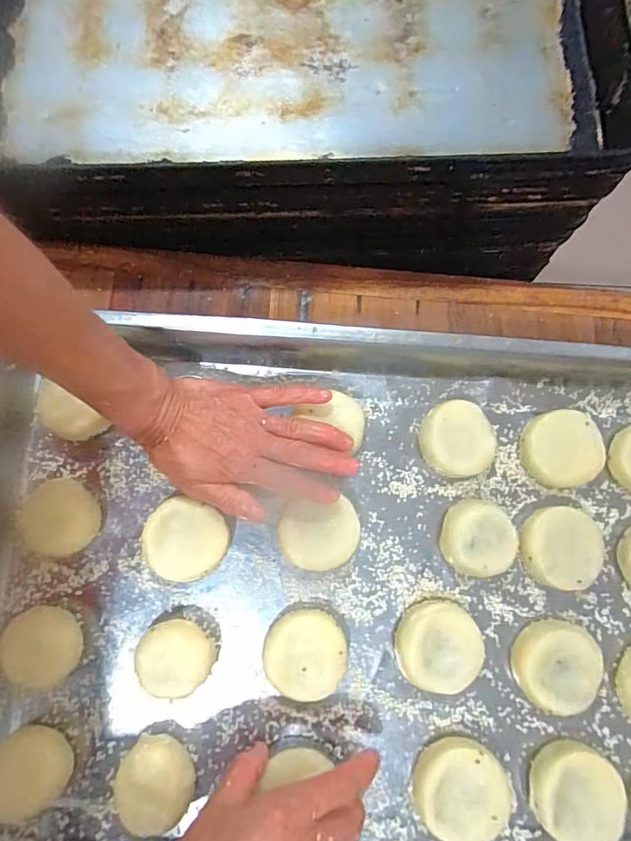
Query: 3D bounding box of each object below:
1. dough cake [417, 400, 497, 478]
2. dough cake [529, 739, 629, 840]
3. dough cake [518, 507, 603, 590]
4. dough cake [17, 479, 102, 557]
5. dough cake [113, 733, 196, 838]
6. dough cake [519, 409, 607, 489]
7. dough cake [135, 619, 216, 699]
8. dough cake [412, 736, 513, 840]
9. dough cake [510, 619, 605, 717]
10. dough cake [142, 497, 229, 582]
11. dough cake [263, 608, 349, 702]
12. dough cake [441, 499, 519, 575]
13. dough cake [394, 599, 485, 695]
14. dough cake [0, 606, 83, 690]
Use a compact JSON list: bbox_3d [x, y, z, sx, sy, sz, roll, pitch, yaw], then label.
[{"bbox_3d":[0.109,0.015,0.386,0.051,0.027,0.058,-27,79,-7],"label":"dough cake"},{"bbox_3d":[0.177,0.253,0.334,0.057,0.023,0.057,0,77,-1],"label":"dough cake"},{"bbox_3d":[0.184,0.097,0.373,0.054,0.024,0.057,0,77,-1],"label":"dough cake"},{"bbox_3d":[-0.187,0.073,0.361,0.047,0.031,0.051,0,77,-1],"label":"dough cake"},{"bbox_3d":[-0.106,0.242,0.328,0.049,0.029,0.048,0,77,-1],"label":"dough cake"},{"bbox_3d":[0.195,0.023,0.389,0.056,0.020,0.057,-5,77,-3],"label":"dough cake"},{"bbox_3d":[-0.098,0.167,0.346,0.049,0.028,0.048,0,77,-1],"label":"dough cake"},{"bbox_3d":[0.101,0.256,0.337,0.063,0.025,0.065,-13,78,-4],"label":"dough cake"},{"bbox_3d":[0.176,0.178,0.358,0.057,0.026,0.055,0,77,-1],"label":"dough cake"},{"bbox_3d":[-0.095,0.089,0.366,0.057,0.022,0.054,0,77,-1],"label":"dough cake"},{"bbox_3d":[-0.007,0.166,0.353,0.057,0.021,0.056,1,77,-1],"label":"dough cake"},{"bbox_3d":[0.122,0.089,0.371,0.053,0.030,0.052,0,77,-1],"label":"dough cake"},{"bbox_3d":[0.089,0.163,0.355,0.059,0.022,0.059,0,77,-1],"label":"dough cake"},{"bbox_3d":[-0.187,0.156,0.341,0.049,0.034,0.050,0,77,-1],"label":"dough cake"}]

